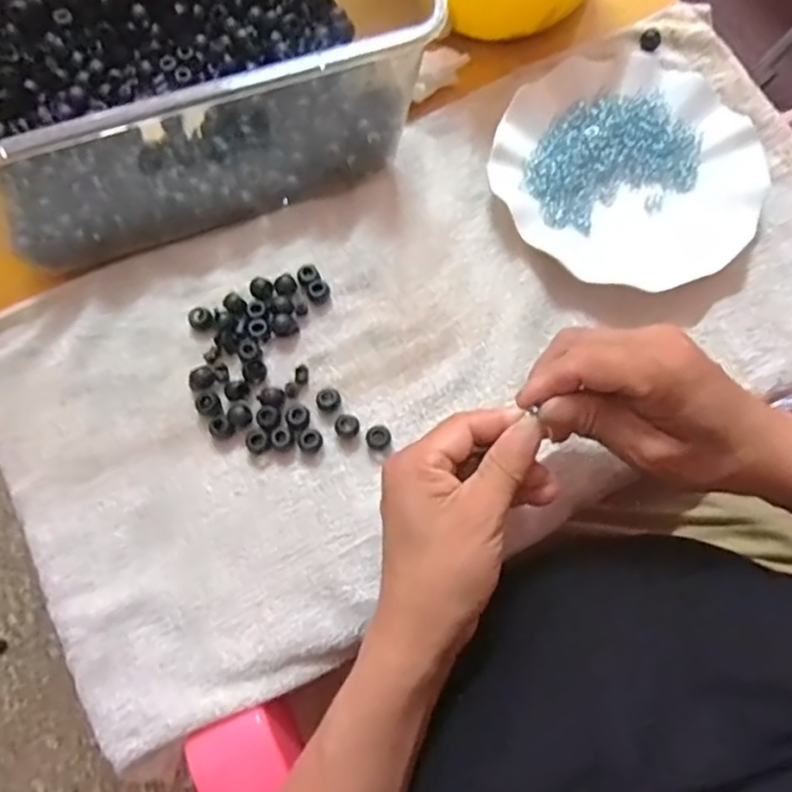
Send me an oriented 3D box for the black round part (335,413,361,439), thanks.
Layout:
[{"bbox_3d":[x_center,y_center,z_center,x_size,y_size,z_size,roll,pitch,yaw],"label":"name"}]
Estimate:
[{"bbox_3d":[-0.031,0.019,0.387,0.016,0.011,0.015,0,73,-1],"label":"black round part"}]

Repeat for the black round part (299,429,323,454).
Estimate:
[{"bbox_3d":[-0.054,0.028,0.385,0.015,0.010,0.014,0,73,-1],"label":"black round part"}]

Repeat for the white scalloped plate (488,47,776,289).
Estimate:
[{"bbox_3d":[0.163,-0.160,0.440,0.181,0.024,0.184,0,73,-1],"label":"white scalloped plate"}]

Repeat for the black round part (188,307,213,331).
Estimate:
[{"bbox_3d":[-0.130,-0.052,0.410,0.015,0.006,0.014,0,73,-1],"label":"black round part"}]

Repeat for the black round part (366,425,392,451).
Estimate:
[{"bbox_3d":[-0.011,0.027,0.385,0.015,0.011,0.014,0,73,-1],"label":"black round part"}]

